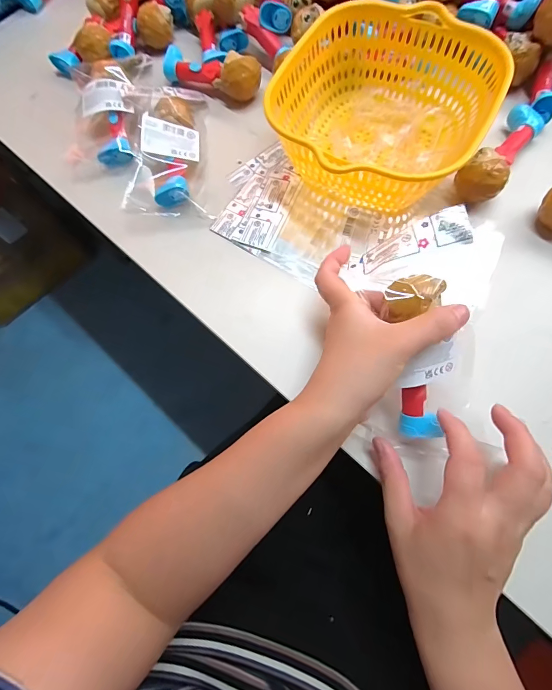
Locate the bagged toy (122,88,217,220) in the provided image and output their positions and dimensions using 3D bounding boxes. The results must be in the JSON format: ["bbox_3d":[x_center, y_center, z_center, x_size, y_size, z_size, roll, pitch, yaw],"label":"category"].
[{"bbox_3d":[-0.117,-0.231,0.397,0.082,0.043,0.183,1,71,2],"label":"bagged toy"}]

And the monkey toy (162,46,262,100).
[{"bbox_3d":[-0.079,-0.330,0.421,0.128,0.037,0.043,21,73,9],"label":"monkey toy"}]

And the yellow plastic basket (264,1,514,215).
[{"bbox_3d":[0.103,-0.231,0.359,0.194,0.083,0.204,28,74,10],"label":"yellow plastic basket"}]

